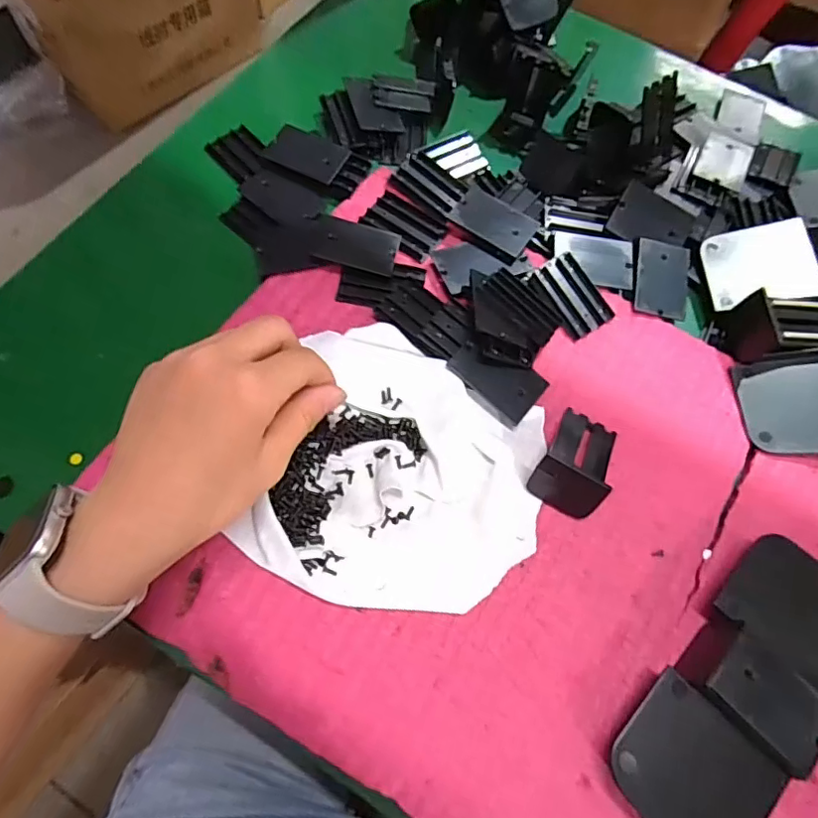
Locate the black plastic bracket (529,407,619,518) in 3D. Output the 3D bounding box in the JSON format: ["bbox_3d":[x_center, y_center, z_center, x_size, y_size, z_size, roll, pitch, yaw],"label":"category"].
[{"bbox_3d":[0.098,0.028,0.317,0.038,0.020,0.062,31,71,9],"label":"black plastic bracket"}]

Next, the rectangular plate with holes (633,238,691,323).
[{"bbox_3d":[0.175,-0.090,0.381,0.037,0.004,0.056,11,69,2],"label":"rectangular plate with holes"}]

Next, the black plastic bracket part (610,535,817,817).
[{"bbox_3d":[0.166,0.140,0.277,0.069,0.031,0.159,43,73,13],"label":"black plastic bracket part"}]

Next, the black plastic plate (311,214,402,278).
[{"bbox_3d":[-0.035,-0.108,0.368,0.055,0.006,0.031,14,84,1],"label":"black plastic plate"}]

